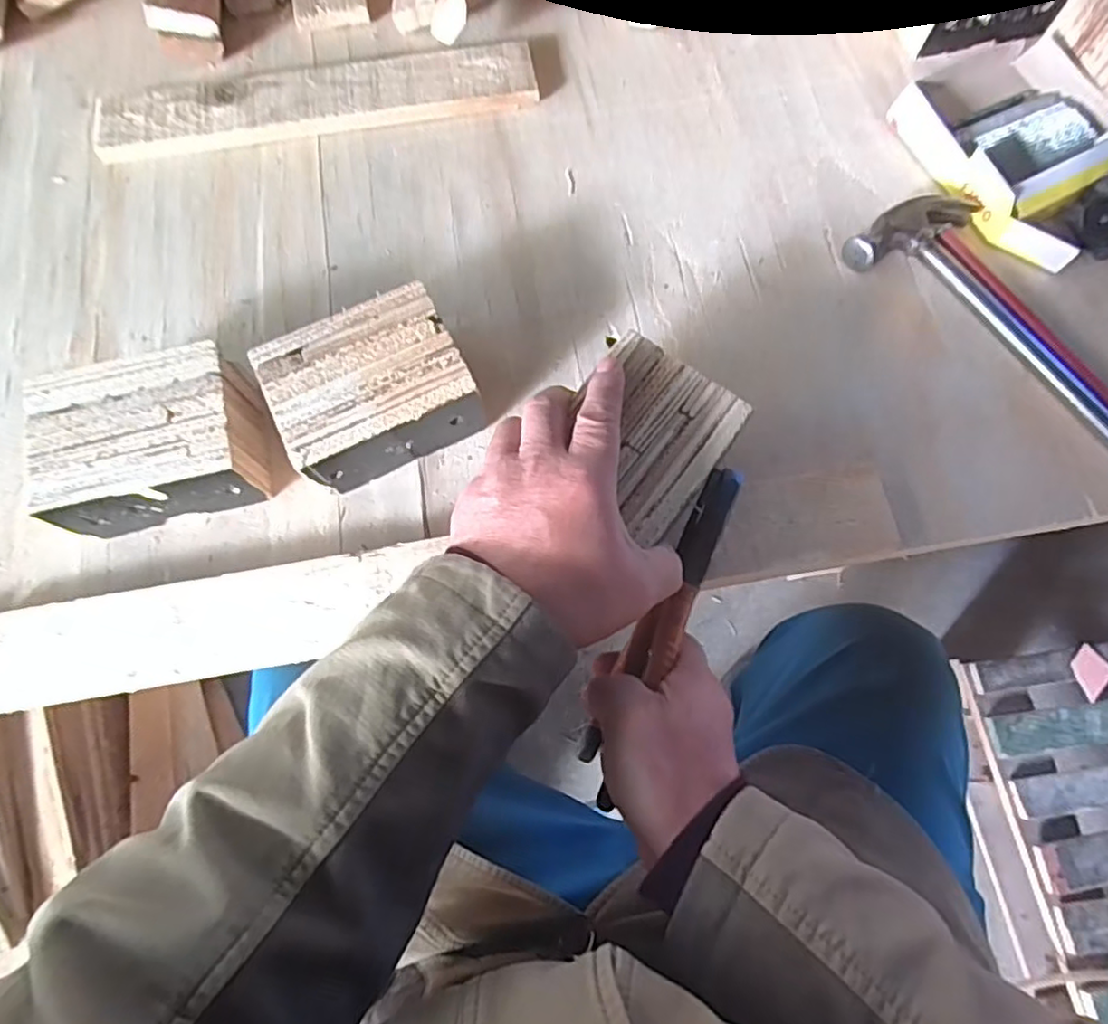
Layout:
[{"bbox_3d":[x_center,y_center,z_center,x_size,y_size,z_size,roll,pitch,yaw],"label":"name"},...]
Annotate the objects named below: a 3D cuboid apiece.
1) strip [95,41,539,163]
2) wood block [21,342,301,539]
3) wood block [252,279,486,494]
[{"bbox_3d":[-0.202,-0.350,0.539,0.364,0.014,0.071,-7,73,-2],"label":"strip"},{"bbox_3d":[-0.259,-0.047,0.425,0.128,0.066,0.097,-14,73,-4],"label":"wood block"},{"bbox_3d":[-0.121,-0.077,0.432,0.126,0.067,0.099,-25,74,-7],"label":"wood block"}]

